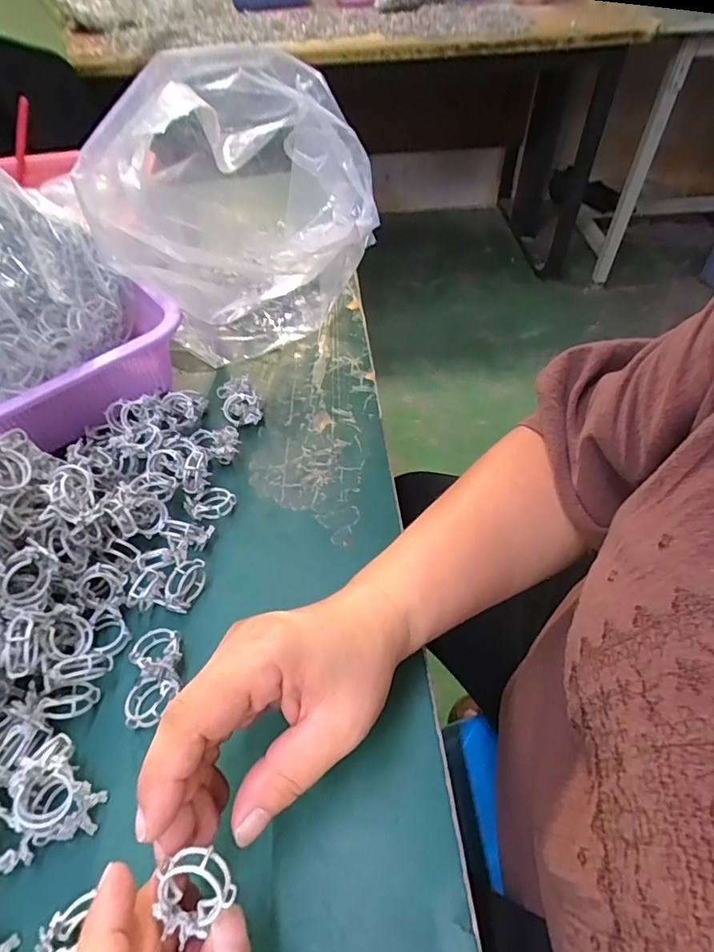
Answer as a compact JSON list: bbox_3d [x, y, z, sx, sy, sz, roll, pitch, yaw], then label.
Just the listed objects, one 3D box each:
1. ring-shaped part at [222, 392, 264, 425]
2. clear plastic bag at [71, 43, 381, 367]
[{"bbox_3d":[-0.092,-0.052,0.403,0.030,0.021,0.024,-6,49,-2],"label":"ring-shaped part"},{"bbox_3d":[-0.089,-0.203,0.408,0.217,0.198,0.117,-20,51,-13],"label":"clear plastic bag"}]

